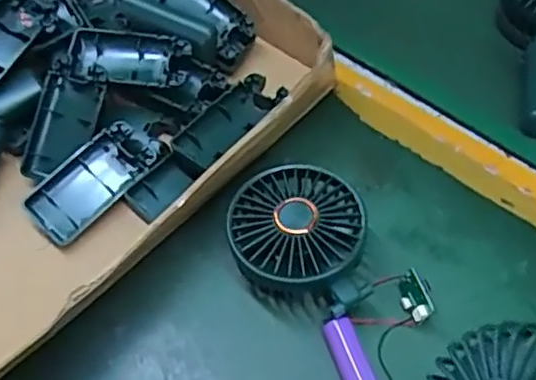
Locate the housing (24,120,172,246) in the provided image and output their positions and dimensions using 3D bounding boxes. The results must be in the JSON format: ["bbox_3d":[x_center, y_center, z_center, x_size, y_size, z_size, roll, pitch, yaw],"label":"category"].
[{"bbox_3d":[-0.124,-0.009,0.460,0.102,0.018,0.047,-40,93,-17],"label":"housing"}]

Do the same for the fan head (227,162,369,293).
[{"bbox_3d":[0.020,0.029,0.412,0.081,0.050,0.087,-1,52,1],"label":"fan head"}]

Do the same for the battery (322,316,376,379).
[{"bbox_3d":[0.052,0.108,0.373,0.019,0.017,0.067,-15,54,-10],"label":"battery"}]

